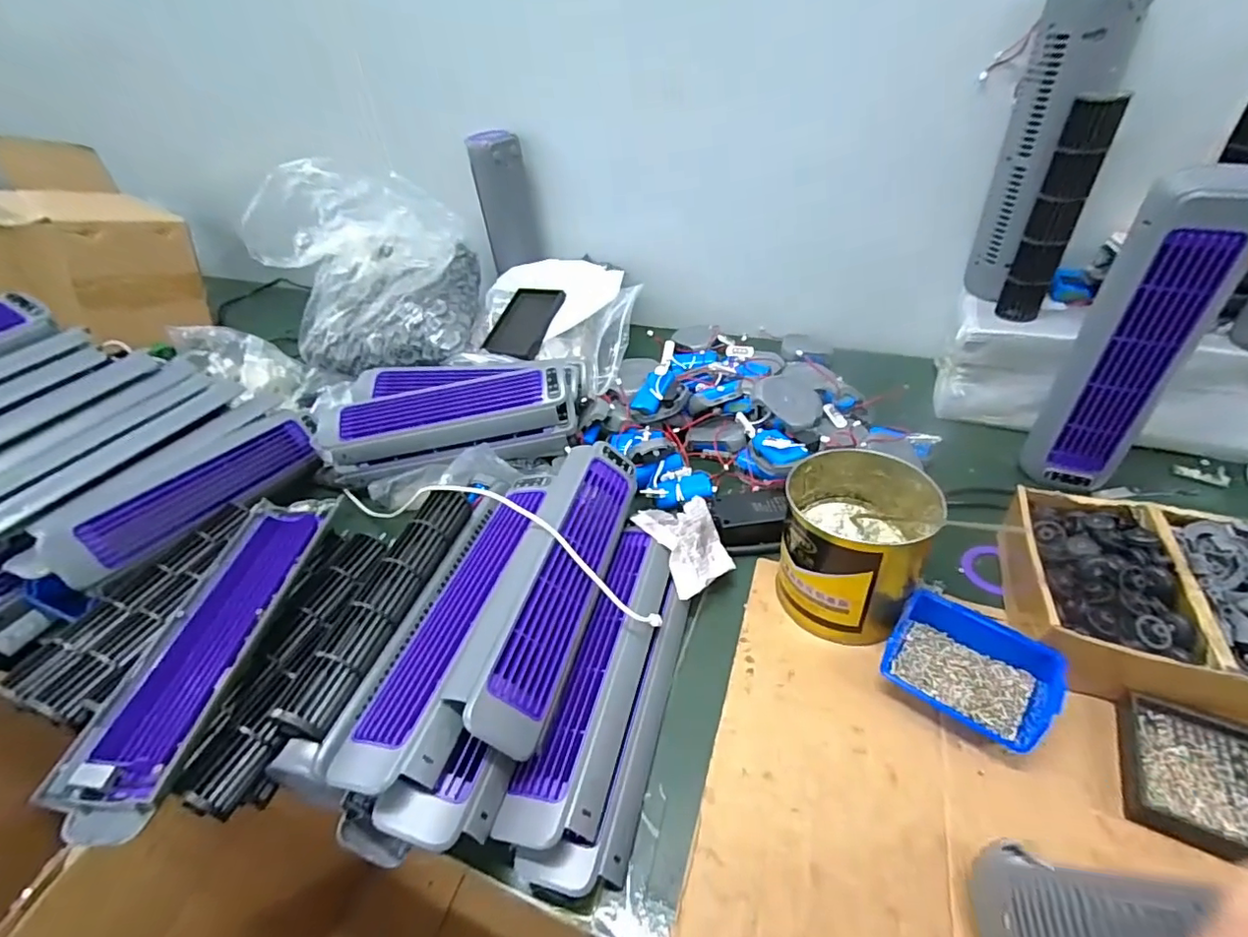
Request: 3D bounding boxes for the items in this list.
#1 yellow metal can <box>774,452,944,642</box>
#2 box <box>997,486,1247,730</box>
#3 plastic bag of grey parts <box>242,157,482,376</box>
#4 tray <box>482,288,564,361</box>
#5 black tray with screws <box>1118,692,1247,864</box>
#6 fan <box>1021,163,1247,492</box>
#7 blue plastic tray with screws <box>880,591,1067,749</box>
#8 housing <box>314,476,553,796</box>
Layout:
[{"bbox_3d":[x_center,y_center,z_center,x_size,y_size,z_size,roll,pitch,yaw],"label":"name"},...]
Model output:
[{"bbox_3d":[0.205,0.068,0.497,0.121,0.114,0.132,4,42,11],"label":"yellow metal can"},{"bbox_3d":[0.446,0.105,0.448,0.215,0.073,0.168,10,43,18],"label":"box"},{"bbox_3d":[-0.357,-0.297,0.792,0.236,0.214,0.202,-6,41,0],"label":"plastic bag of grey parts"},{"bbox_3d":[-0.150,-0.220,0.833,0.105,0.009,0.140,4,59,27],"label":"tray"},{"bbox_3d":[0.423,0.221,0.373,0.137,0.024,0.099,14,45,22],"label":"black tray with screws"},{"bbox_3d":[0.474,-0.111,0.521,0.084,0.293,0.052,22,48,29],"label":"fan"},{"bbox_3d":[0.274,0.161,0.443,0.113,0.046,0.086,27,51,33],"label":"blue plastic tray with screws"},{"bbox_3d":[-0.137,0.109,0.458,0.103,0.033,0.294,7,42,15],"label":"housing"}]

